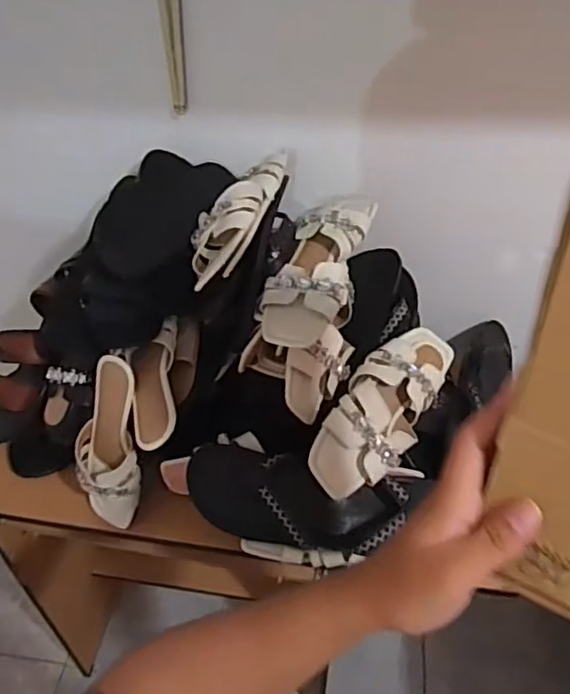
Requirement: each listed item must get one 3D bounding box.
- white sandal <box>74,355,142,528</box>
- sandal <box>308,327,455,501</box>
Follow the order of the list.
[{"bbox_3d":[-0.225,0.124,0.766,0.081,0.218,0.046,4,8,3],"label":"white sandal"},{"bbox_3d":[0.128,0.074,0.766,0.099,0.066,0.247,23,51,20],"label":"sandal"}]

